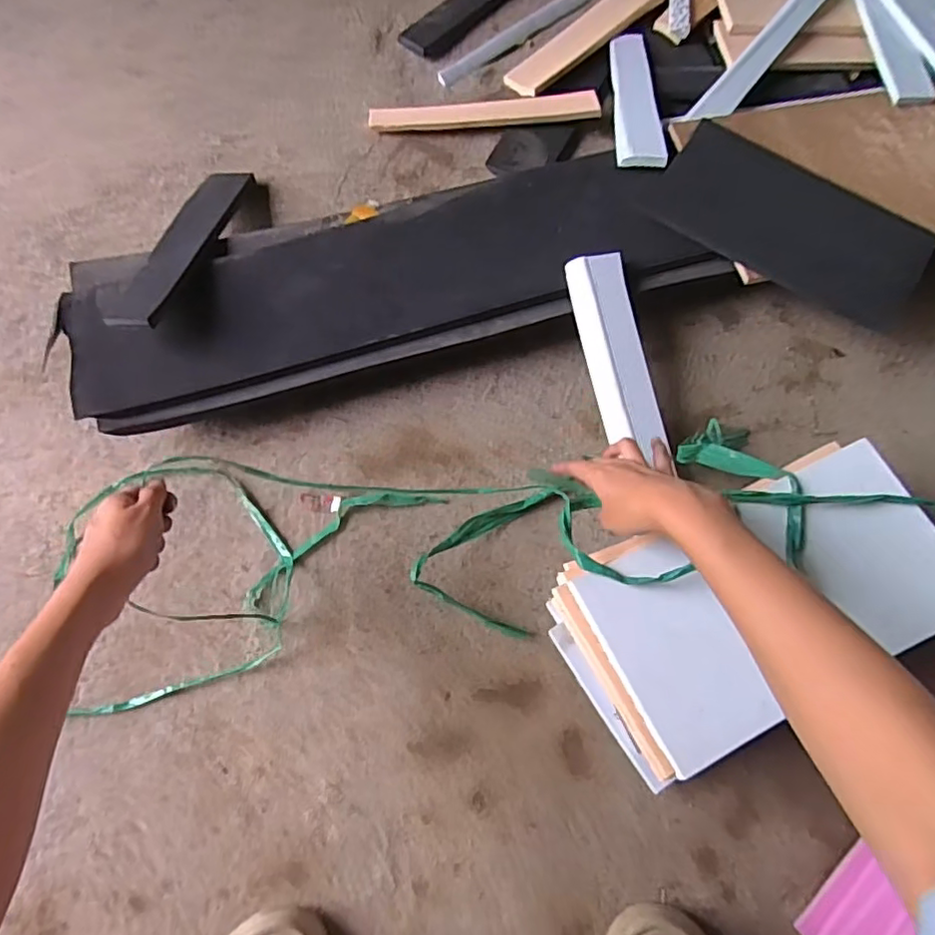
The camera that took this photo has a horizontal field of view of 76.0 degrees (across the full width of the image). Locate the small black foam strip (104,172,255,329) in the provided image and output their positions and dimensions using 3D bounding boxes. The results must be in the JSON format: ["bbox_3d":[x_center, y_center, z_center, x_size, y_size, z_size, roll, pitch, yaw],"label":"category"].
[{"bbox_3d":[-0.293,-0.239,0.632,0.056,0.015,0.288,7,52,1],"label":"small black foam strip"}]

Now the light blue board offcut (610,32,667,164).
[{"bbox_3d":[0.202,-0.454,0.731,0.051,0.012,0.270,-5,58,14],"label":"light blue board offcut"}]

